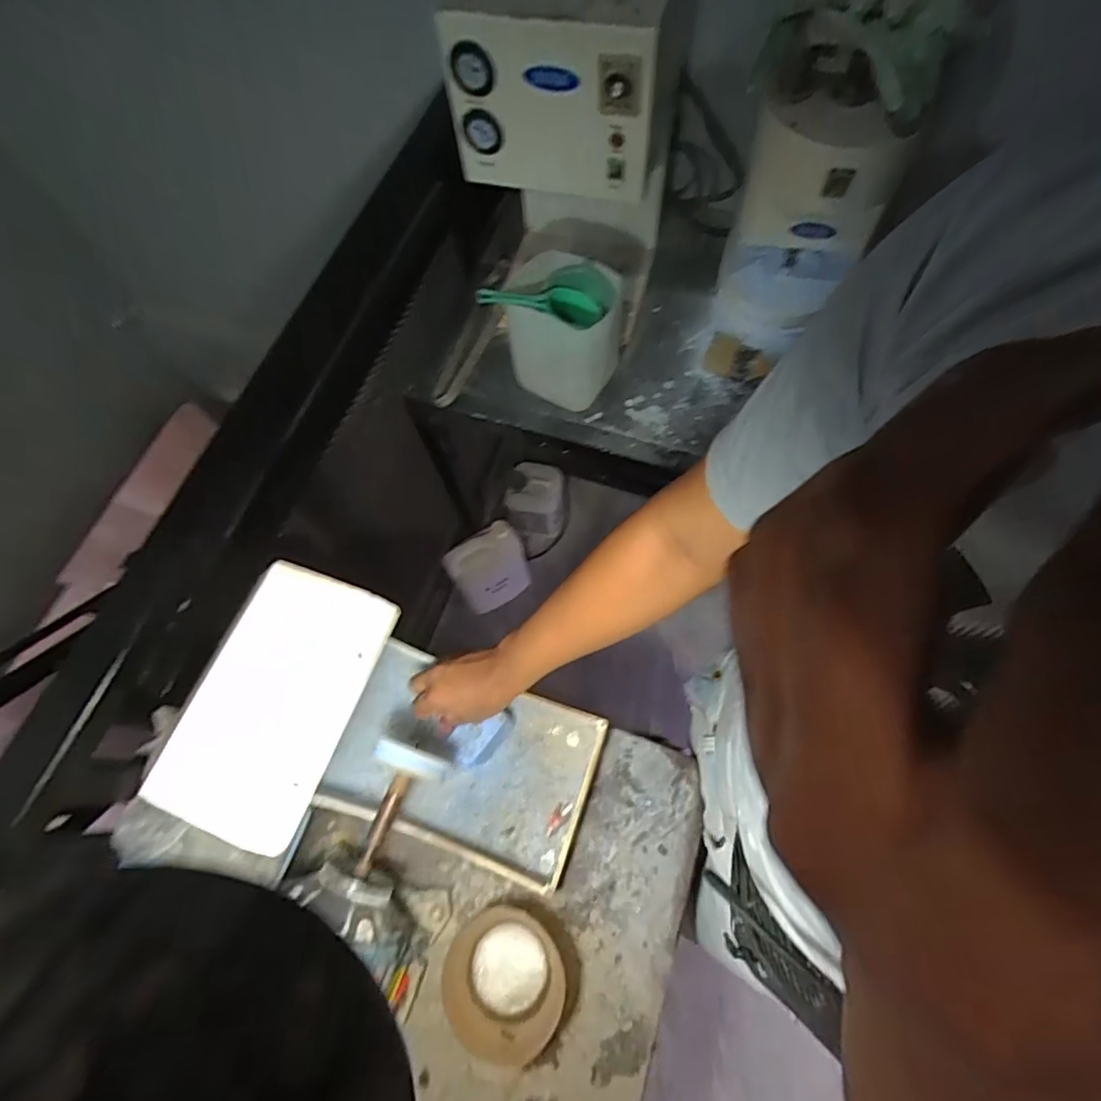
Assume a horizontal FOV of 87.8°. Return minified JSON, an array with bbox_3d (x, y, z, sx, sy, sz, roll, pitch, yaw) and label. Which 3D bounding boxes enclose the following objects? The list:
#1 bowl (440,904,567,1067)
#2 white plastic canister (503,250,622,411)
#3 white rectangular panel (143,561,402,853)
[{"bbox_3d":[-0.048,0.444,0.596,0.122,0.073,0.116,-1,66,3],"label":"bowl"},{"bbox_3d":[0.023,-0.334,0.882,0.168,0.198,0.149,-7,66,0],"label":"white plastic canister"},{"bbox_3d":[-0.204,0.108,0.429,0.110,0.016,0.191,22,71,-4],"label":"white rectangular panel"}]

